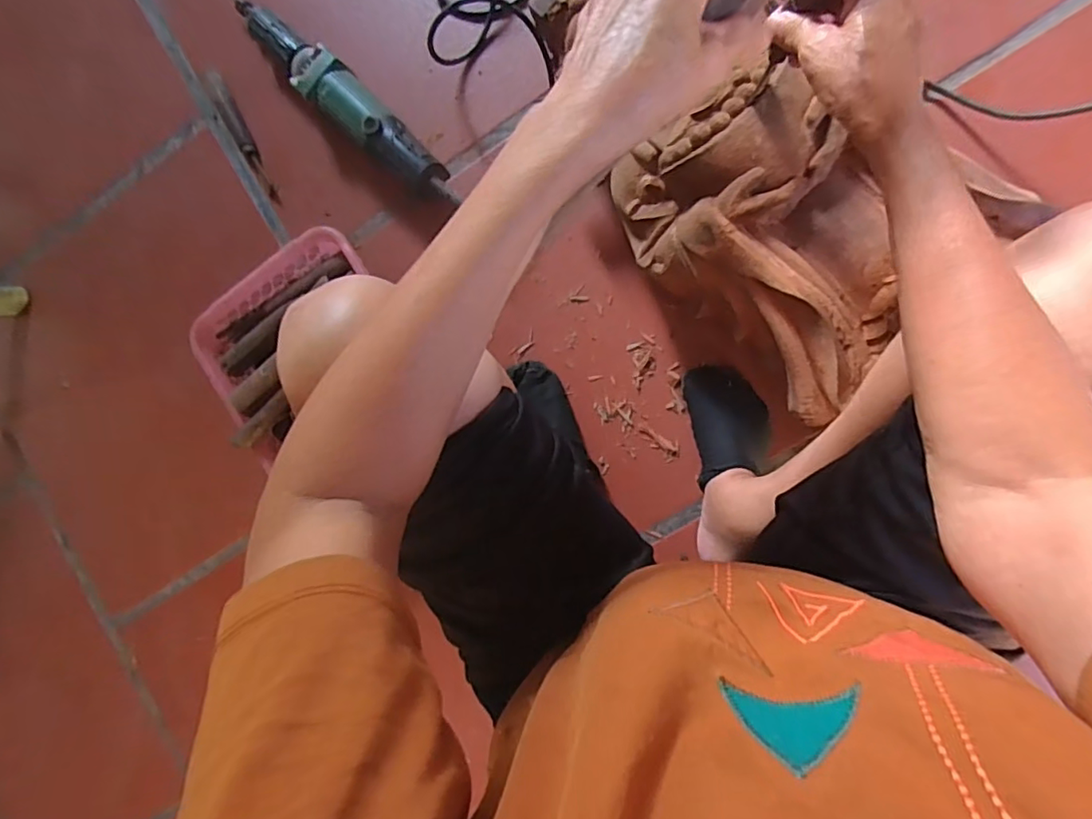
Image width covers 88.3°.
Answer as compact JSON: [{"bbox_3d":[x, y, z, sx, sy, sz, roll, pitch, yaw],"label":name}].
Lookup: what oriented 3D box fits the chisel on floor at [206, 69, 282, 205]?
[{"bbox_3d":[-0.397,-0.352,0.734,0.024,0.014,0.191,-27,87,9],"label":"chisel on floor"}]

